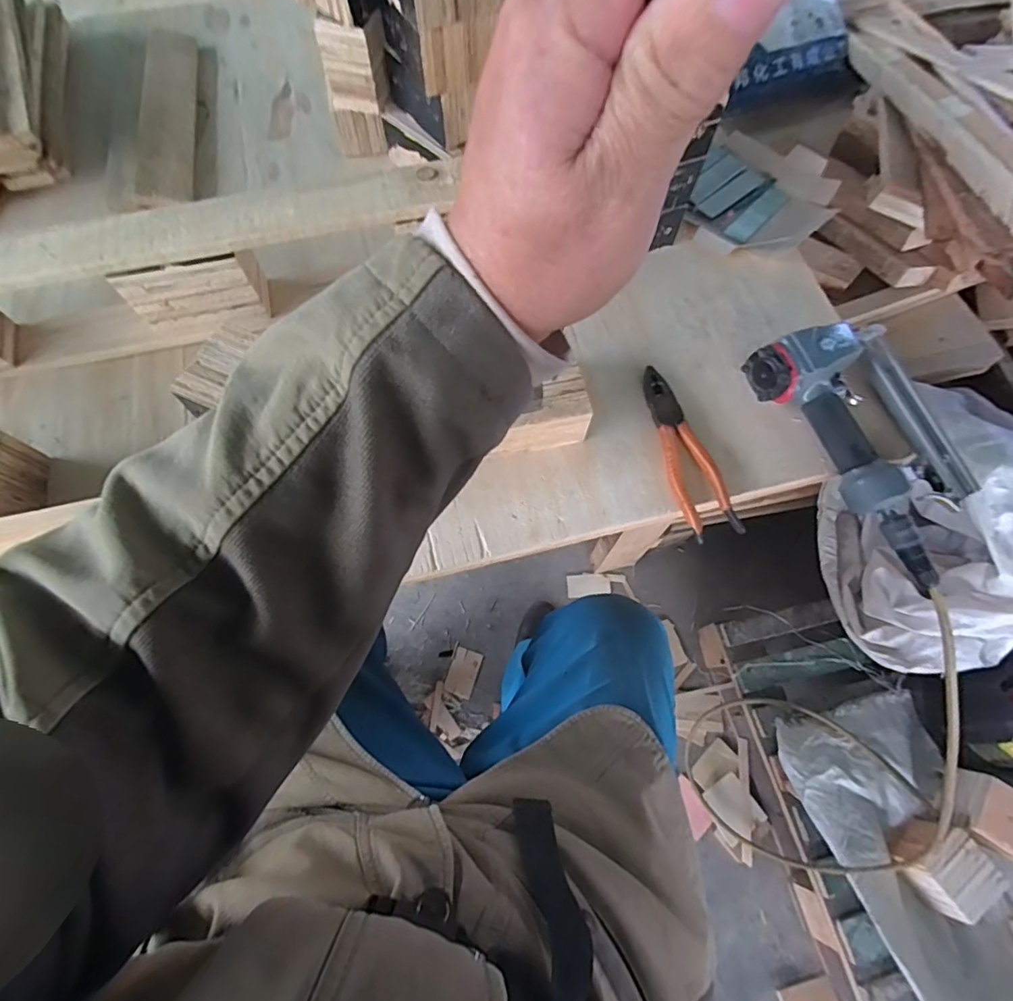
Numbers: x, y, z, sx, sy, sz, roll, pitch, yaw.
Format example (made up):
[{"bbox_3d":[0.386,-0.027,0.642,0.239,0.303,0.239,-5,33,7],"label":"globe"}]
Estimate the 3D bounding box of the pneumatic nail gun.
[{"bbox_3d":[0.389,-0.063,0.538,0.156,0.066,0.271,-24,71,-10],"label":"pneumatic nail gun"}]

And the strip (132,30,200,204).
[{"bbox_3d":[-0.500,-0.570,0.779,0.075,0.032,0.383,-11,69,-6],"label":"strip"}]

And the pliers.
[{"bbox_3d":[0.184,-0.054,0.551,0.050,0.014,0.196,-12,69,-6],"label":"pliers"}]

